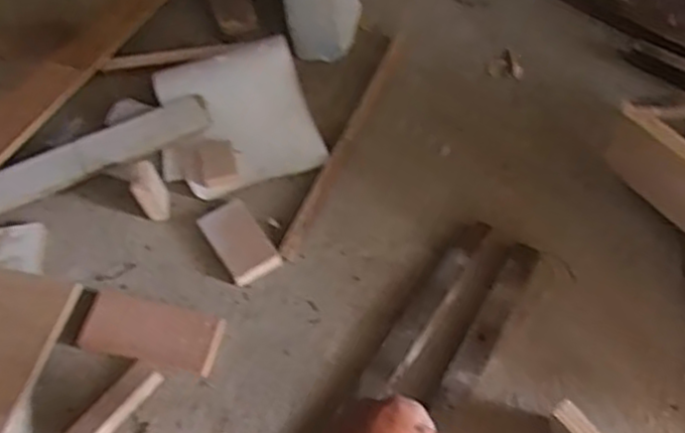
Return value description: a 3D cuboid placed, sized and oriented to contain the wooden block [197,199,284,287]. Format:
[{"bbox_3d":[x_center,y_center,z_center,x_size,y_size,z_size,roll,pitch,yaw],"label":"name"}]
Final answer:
[{"bbox_3d":[-0.118,0.027,0.840,0.059,0.020,0.099,-32,62,-16],"label":"wooden block"}]

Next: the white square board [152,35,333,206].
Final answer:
[{"bbox_3d":[-0.132,-0.130,0.915,0.176,0.052,0.195,-17,59,-8],"label":"white square board"}]

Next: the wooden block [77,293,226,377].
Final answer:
[{"bbox_3d":[-0.205,0.127,0.794,0.146,0.019,0.065,9,59,8],"label":"wooden block"}]

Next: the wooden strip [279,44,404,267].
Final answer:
[{"bbox_3d":[0.006,-0.095,0.907,0.025,0.011,0.346,20,61,14],"label":"wooden strip"}]

